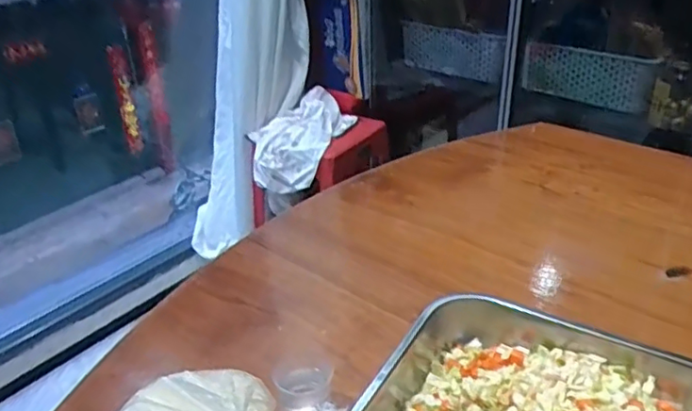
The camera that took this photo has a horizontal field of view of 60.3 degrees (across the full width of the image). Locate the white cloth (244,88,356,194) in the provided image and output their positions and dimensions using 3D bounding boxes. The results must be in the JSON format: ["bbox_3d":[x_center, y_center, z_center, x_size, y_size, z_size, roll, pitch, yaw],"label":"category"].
[{"bbox_3d":[-0.123,-0.188,1.680,0.261,0.166,0.339,7,31,15],"label":"white cloth"}]

